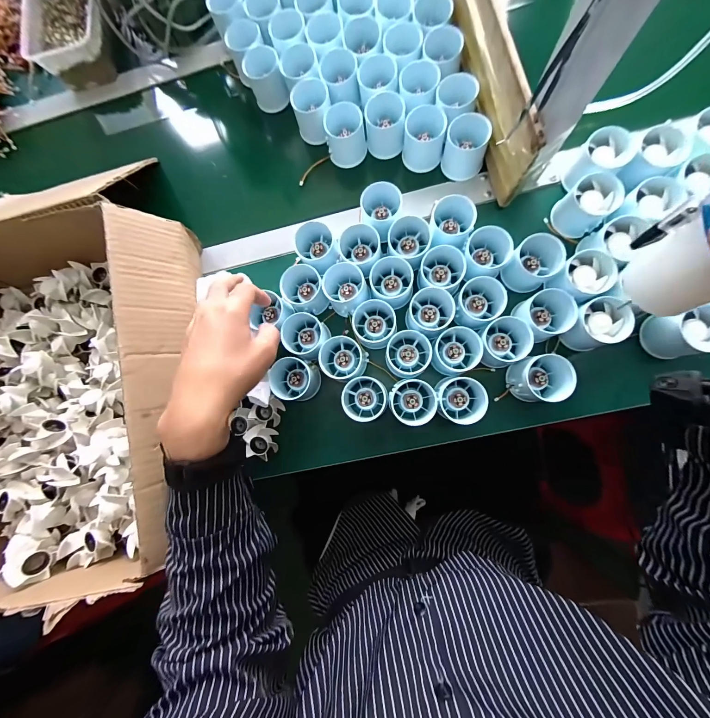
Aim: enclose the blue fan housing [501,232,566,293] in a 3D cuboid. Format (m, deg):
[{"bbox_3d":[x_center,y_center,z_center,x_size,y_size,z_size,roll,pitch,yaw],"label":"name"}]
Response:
[{"bbox_3d":[0.211,-0.113,0.369,0.055,0.050,0.051,-1,83,7],"label":"blue fan housing"}]

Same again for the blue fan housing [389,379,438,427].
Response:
[{"bbox_3d":[0.069,0.053,0.373,0.052,0.043,0.056,-1,83,7],"label":"blue fan housing"}]

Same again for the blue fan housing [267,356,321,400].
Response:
[{"bbox_3d":[-0.074,0.025,0.387,0.052,0.040,0.053,-1,83,7],"label":"blue fan housing"}]

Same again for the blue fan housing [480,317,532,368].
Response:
[{"bbox_3d":[0.174,-0.022,0.359,0.050,0.043,0.054,-1,83,7],"label":"blue fan housing"}]

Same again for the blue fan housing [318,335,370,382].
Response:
[{"bbox_3d":[-0.016,-0.001,0.386,0.055,0.043,0.059,-43,80,0],"label":"blue fan housing"}]

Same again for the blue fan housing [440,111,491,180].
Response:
[{"bbox_3d":[0.142,-0.272,0.398,0.051,0.052,0.047,-1,83,7],"label":"blue fan housing"}]

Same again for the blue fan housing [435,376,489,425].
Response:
[{"bbox_3d":[0.124,0.047,0.363,0.057,0.048,0.054,-1,83,7],"label":"blue fan housing"}]

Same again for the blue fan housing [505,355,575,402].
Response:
[{"bbox_3d":[0.210,0.022,0.352,0.053,0.046,0.051,-1,83,7],"label":"blue fan housing"}]

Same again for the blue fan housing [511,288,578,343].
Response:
[{"bbox_3d":[0.222,-0.051,0.361,0.053,0.042,0.054,-24,81,3],"label":"blue fan housing"}]

